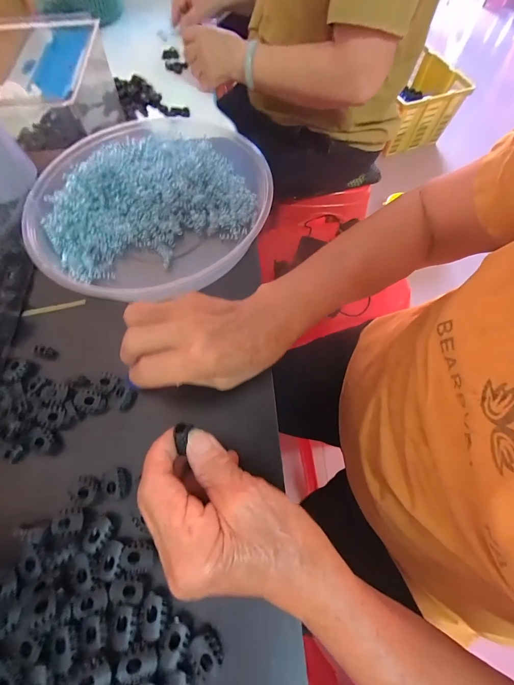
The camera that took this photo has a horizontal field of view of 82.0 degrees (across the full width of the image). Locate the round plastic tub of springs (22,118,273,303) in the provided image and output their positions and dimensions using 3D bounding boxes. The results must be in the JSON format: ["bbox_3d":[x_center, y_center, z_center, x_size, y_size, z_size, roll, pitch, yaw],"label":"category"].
[{"bbox_3d":[-0.109,-0.138,0.307,0.220,0.043,0.230,0,66,1],"label":"round plastic tub of springs"}]

